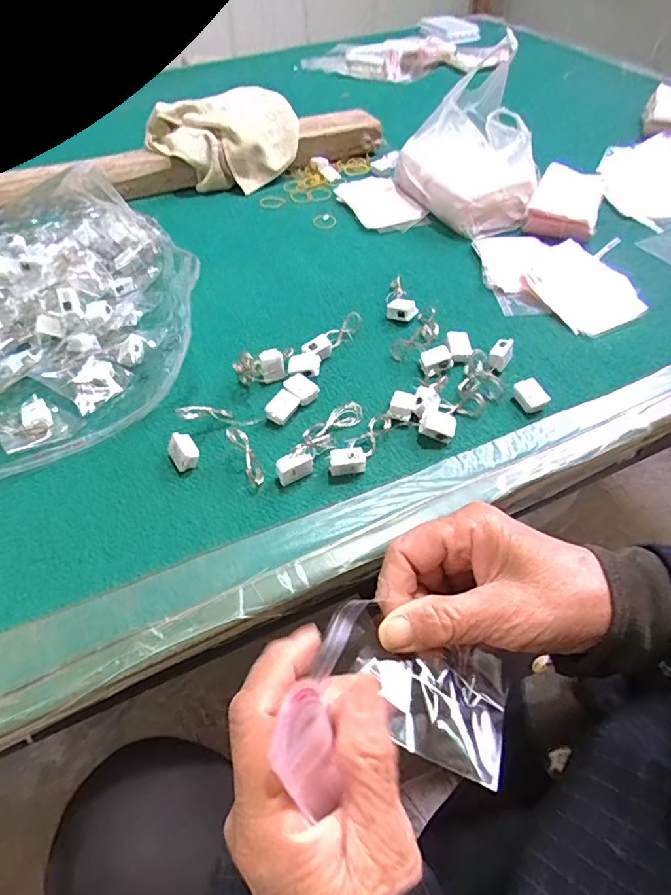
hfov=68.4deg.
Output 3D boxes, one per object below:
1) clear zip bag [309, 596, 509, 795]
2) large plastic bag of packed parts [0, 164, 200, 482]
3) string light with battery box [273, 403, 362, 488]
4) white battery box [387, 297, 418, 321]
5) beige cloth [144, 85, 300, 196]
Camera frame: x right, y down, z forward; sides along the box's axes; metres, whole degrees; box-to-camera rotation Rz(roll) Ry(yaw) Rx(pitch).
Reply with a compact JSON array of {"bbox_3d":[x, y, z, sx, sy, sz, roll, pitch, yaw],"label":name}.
[{"bbox_3d":[0.034,0.103,0.217,0.082,0.020,0.051,17,53,14],"label":"clear zip bag"},{"bbox_3d":[-0.275,-0.144,0.489,0.290,0.054,0.349,-36,59,-25],"label":"large plastic bag of packed parts"},{"bbox_3d":[-0.013,-0.010,0.396,0.028,0.026,0.096,28,56,22],"label":"string light with battery box"},{"bbox_3d":[0.067,-0.138,0.502,0.031,0.018,0.019,8,51,7],"label":"white battery box"},{"bbox_3d":[-0.153,-0.434,0.701,0.200,0.088,0.133,-17,53,-13],"label":"beige cloth"}]

